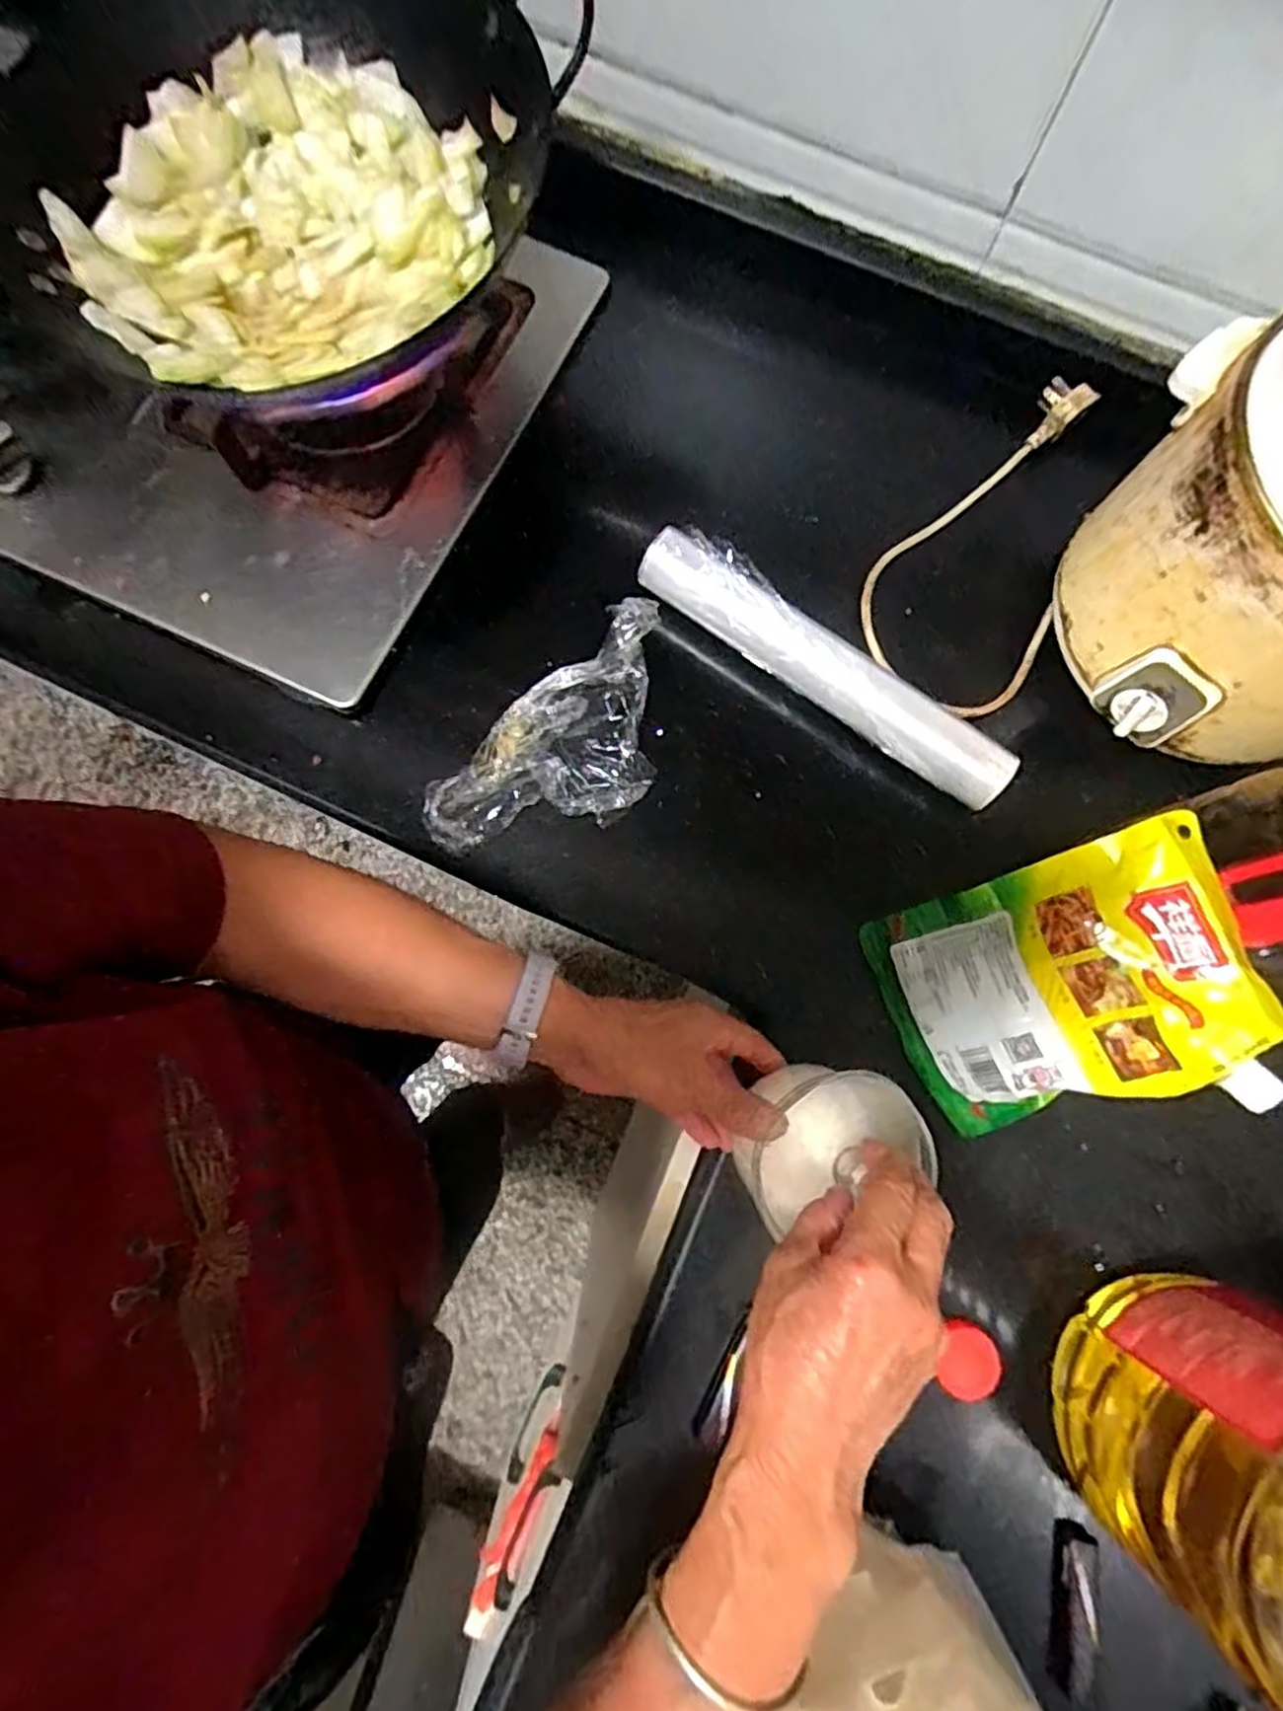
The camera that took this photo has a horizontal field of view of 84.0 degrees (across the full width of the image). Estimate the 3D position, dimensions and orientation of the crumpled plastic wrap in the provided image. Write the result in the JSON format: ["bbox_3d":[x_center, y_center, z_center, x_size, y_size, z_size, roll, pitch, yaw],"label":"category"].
[{"bbox_3d":[-0.053,-0.079,0.523,0.227,0.043,0.120,-44,82,-10],"label":"crumpled plastic wrap"}]

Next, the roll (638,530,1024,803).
[{"bbox_3d":[0.132,-0.139,0.521,0.308,0.036,0.051,35,79,6],"label":"roll"}]

